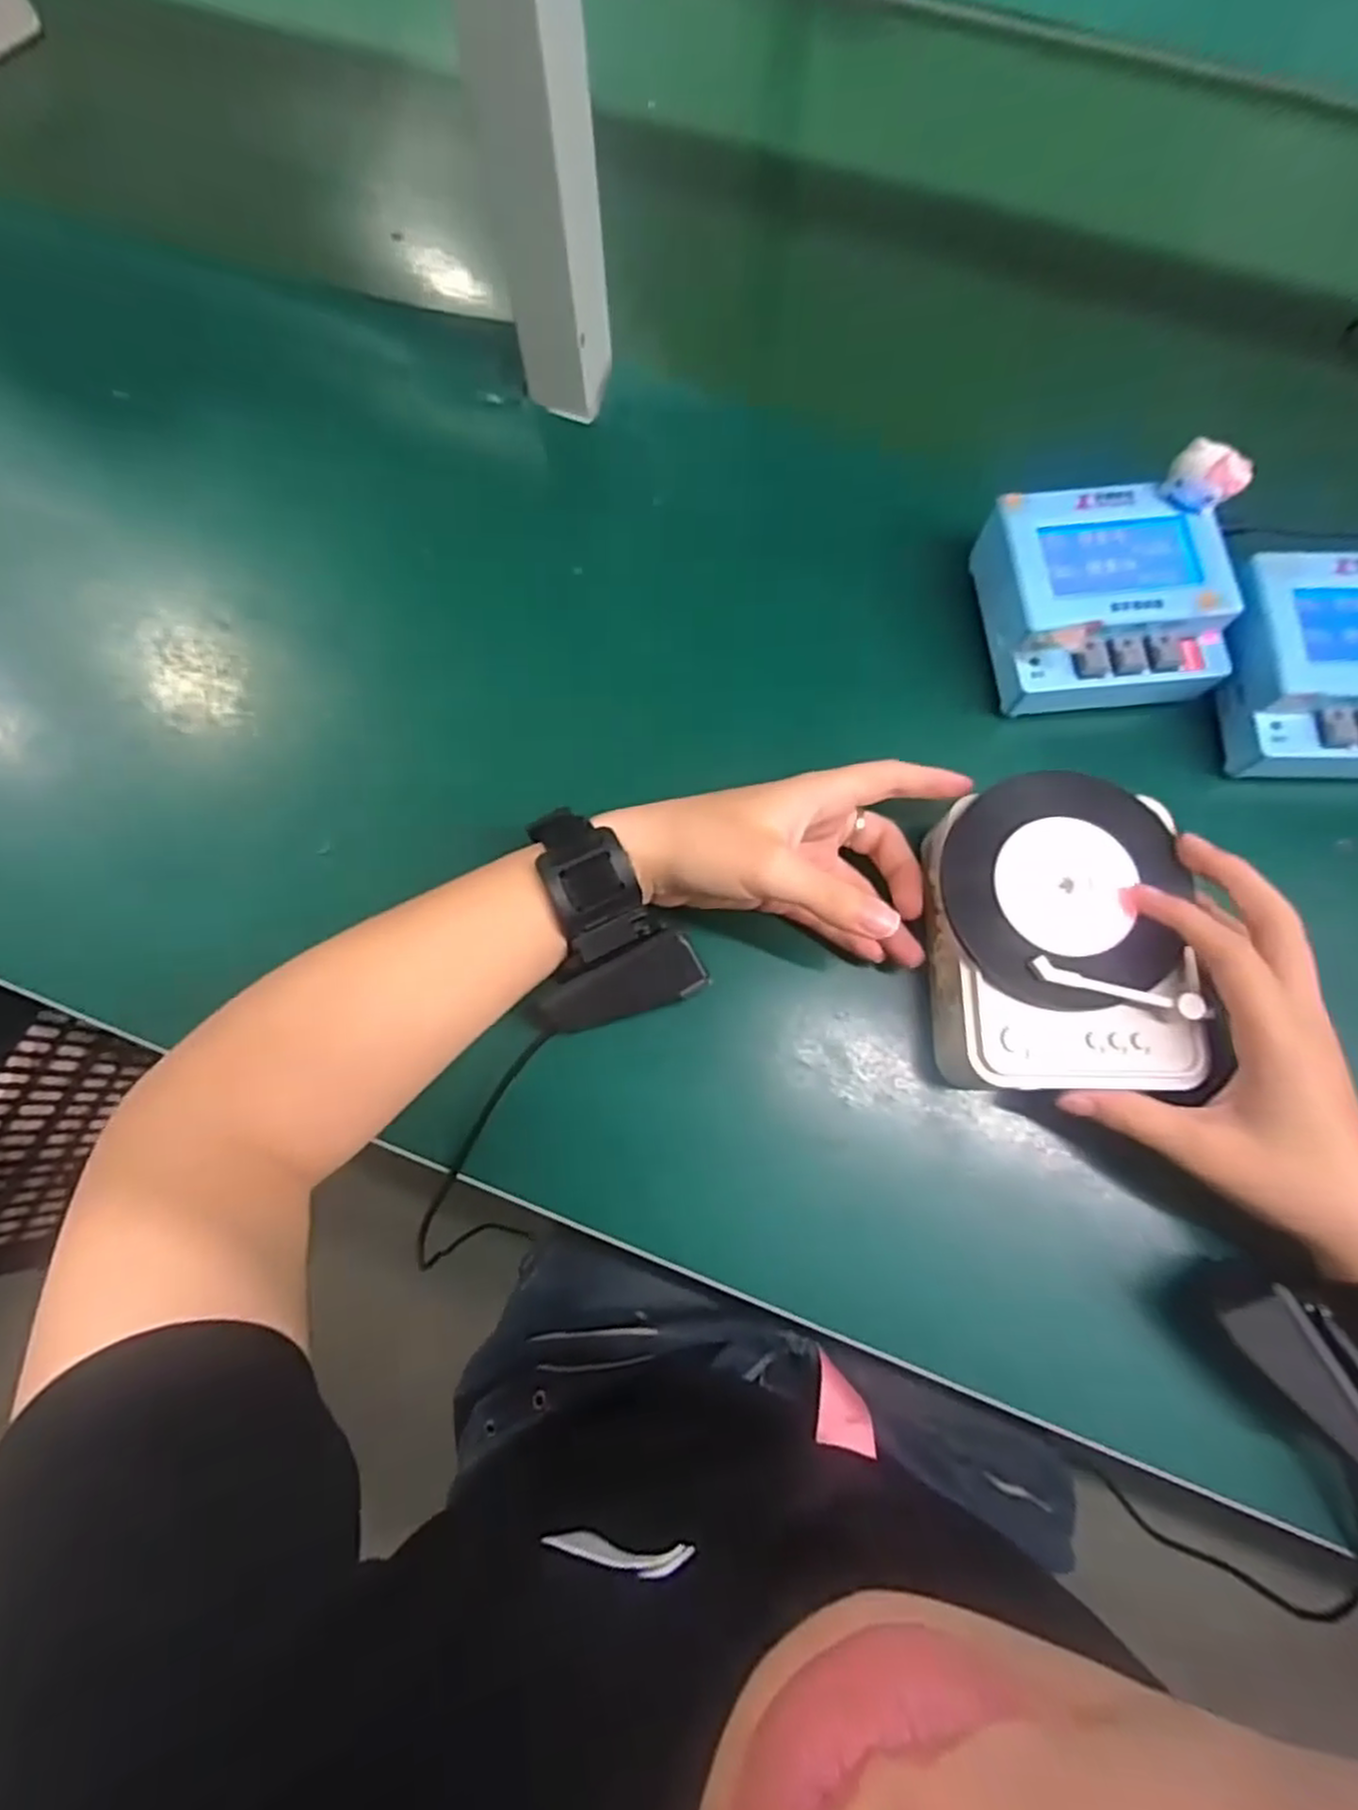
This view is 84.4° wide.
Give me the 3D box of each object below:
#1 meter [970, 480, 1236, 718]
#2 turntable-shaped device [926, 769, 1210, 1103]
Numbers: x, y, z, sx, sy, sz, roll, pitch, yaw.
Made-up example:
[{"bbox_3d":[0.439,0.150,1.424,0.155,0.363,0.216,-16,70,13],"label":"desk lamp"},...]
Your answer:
[{"bbox_3d":[0.208,-0.148,0.368,0.107,0.040,0.100,-3,75,-1],"label":"meter"},{"bbox_3d":[0.158,0.011,0.318,0.100,0.033,0.128,0,75,0],"label":"turntable-shaped device"}]

